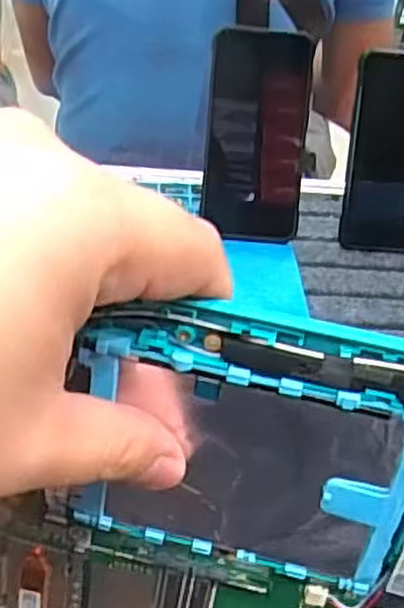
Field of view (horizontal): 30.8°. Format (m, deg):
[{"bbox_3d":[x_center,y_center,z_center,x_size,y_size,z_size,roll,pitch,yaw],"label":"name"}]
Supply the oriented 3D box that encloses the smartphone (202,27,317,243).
[{"bbox_3d":[0.045,-0.134,0.589,0.080,0.162,0.011,1,11,-6],"label":"smartphone"}]

